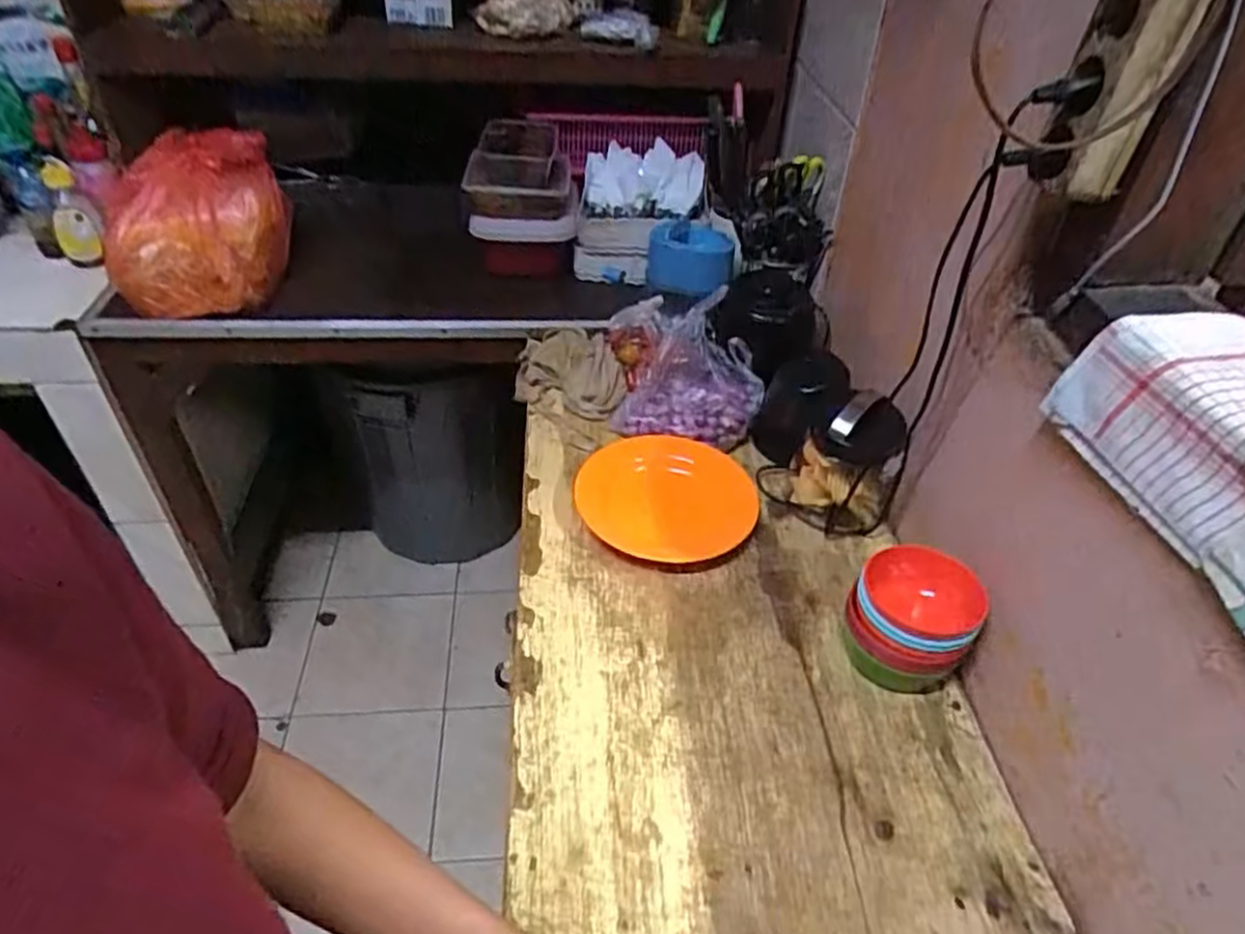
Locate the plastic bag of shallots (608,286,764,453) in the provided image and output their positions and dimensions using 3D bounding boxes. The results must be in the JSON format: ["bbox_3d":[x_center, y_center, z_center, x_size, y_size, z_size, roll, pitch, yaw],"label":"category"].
[{"bbox_3d":[0.083,-0.141,1.014,0.189,0.116,0.188,2,42,-1],"label":"plastic bag of shallots"}]

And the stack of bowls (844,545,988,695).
[{"bbox_3d":[0.277,0.152,0.749,0.110,0.110,0.099,30,49,27],"label":"stack of bowls"}]

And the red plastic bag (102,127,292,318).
[{"bbox_3d":[-0.618,-0.363,1.120,0.241,0.184,0.264,-16,45,-20],"label":"red plastic bag"}]

